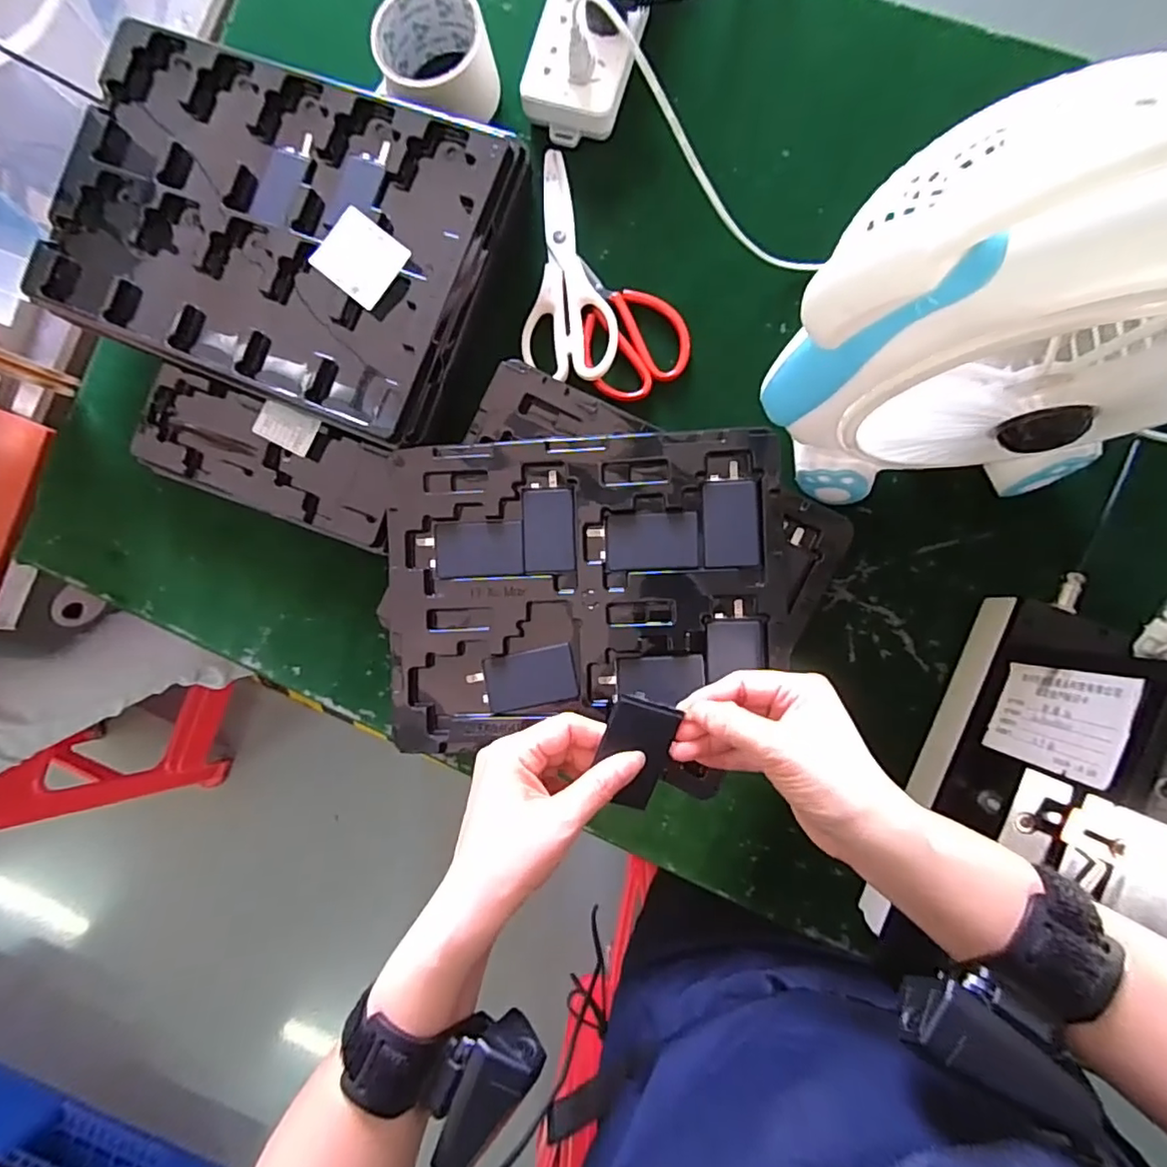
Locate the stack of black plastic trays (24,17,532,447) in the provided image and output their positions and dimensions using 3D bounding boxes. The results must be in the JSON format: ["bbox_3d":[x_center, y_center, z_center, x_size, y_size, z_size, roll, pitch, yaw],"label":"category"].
[{"bbox_3d":[-0.235,-0.263,0.460,0.336,0.068,0.231,21,90,7],"label":"stack of black plastic trays"}]

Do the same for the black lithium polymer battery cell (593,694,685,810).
[{"bbox_3d":[0.029,0.097,0.333,0.038,0.004,0.062,16,96,-9],"label":"black lithium polymer battery cell"}]

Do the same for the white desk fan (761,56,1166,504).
[{"bbox_3d":[0.233,-0.134,0.316,0.250,0.261,0.135,-4,87,7],"label":"white desk fan"}]

